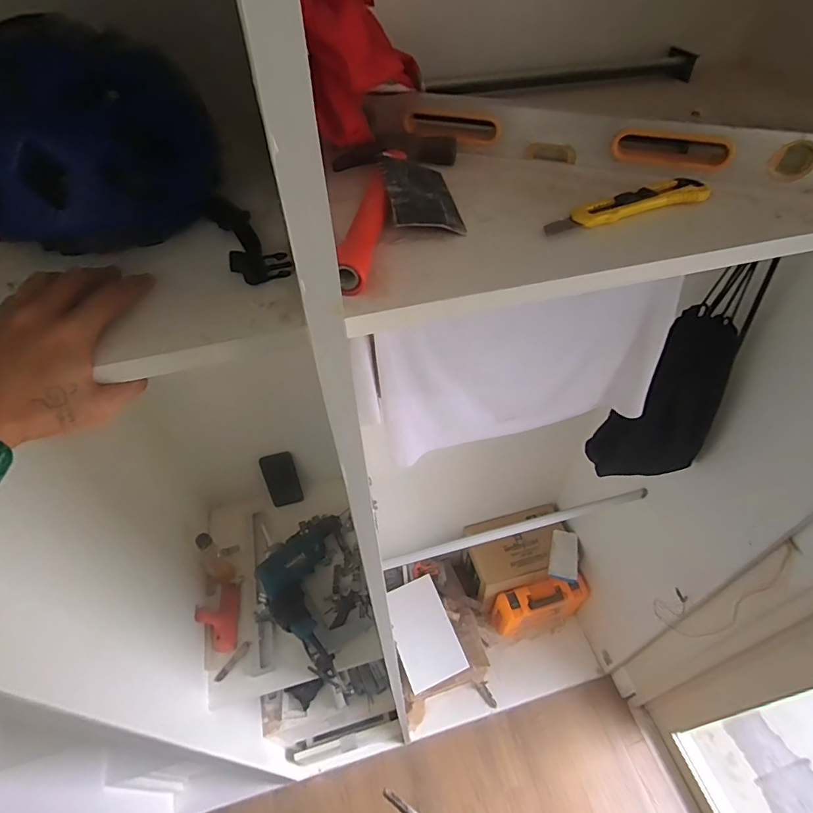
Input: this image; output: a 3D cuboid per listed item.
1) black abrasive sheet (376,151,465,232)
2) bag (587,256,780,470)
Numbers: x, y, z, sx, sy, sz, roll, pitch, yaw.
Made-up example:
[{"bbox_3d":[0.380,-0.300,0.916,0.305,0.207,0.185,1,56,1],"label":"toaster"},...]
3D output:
[{"bbox_3d":[0.013,-0.196,0.426,0.067,0.008,0.120,3,51,-22],"label":"black abrasive sheet"},{"bbox_3d":[0.520,-0.041,0.882,0.244,0.516,0.110,-8,49,-5],"label":"bag"}]

